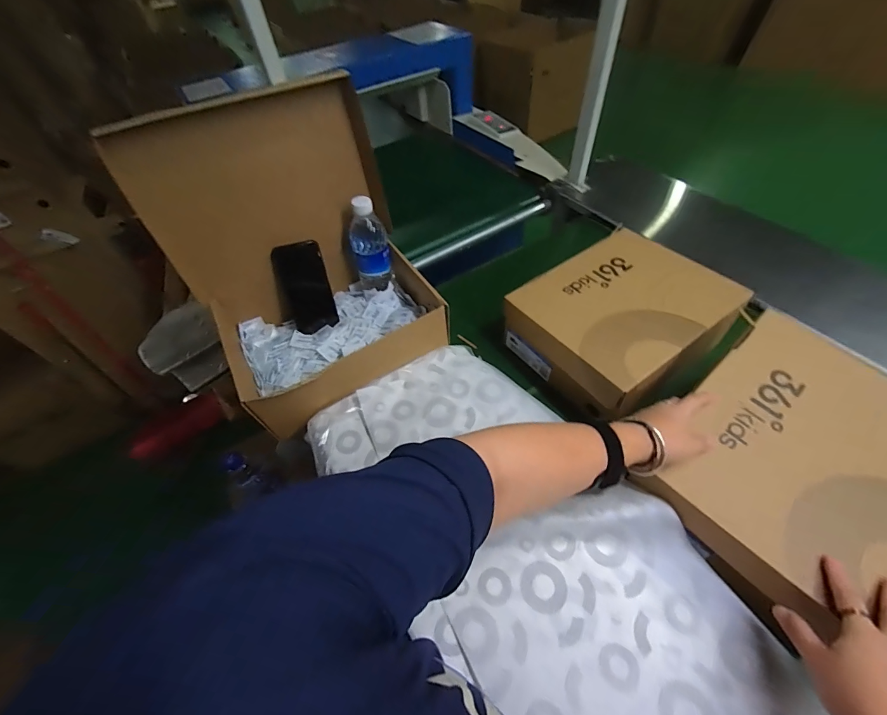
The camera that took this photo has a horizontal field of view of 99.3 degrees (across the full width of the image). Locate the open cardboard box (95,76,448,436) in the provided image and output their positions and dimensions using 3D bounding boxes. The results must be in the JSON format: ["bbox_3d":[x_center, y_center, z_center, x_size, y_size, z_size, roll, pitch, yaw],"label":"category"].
[{"bbox_3d":[-0.204,-0.144,0.546,0.324,0.337,0.272,-28,54,-15],"label":"open cardboard box"}]

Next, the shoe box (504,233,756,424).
[{"bbox_3d":[0.289,-0.058,0.638,0.288,0.116,0.237,-30,55,-17],"label":"shoe box"}]

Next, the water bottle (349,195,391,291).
[{"bbox_3d":[-0.132,-0.197,0.673,0.067,0.166,0.053,-18,52,-8],"label":"water bottle"}]

